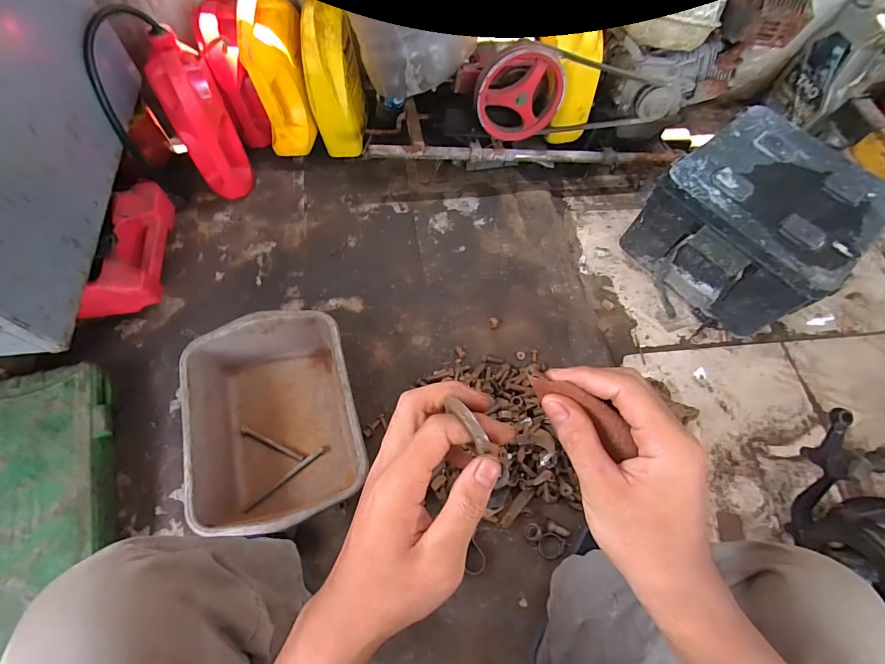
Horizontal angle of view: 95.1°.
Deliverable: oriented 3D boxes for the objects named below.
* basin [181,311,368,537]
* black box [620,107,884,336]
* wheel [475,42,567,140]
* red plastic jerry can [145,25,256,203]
[{"bbox_3d":[-0.285,0.148,0.705,0.257,0.124,0.337,-15,67,-10],"label":"basin"},{"bbox_3d":[0.699,-0.242,0.924,0.388,0.233,0.374,-32,71,-17],"label":"black box"},{"bbox_3d":[0.162,-0.506,0.864,0.190,0.175,0.054,-7,65,-7],"label":"wheel"},{"bbox_3d":[-0.521,-0.450,0.891,0.114,0.299,0.155,-24,68,-15],"label":"red plastic jerry can"}]

